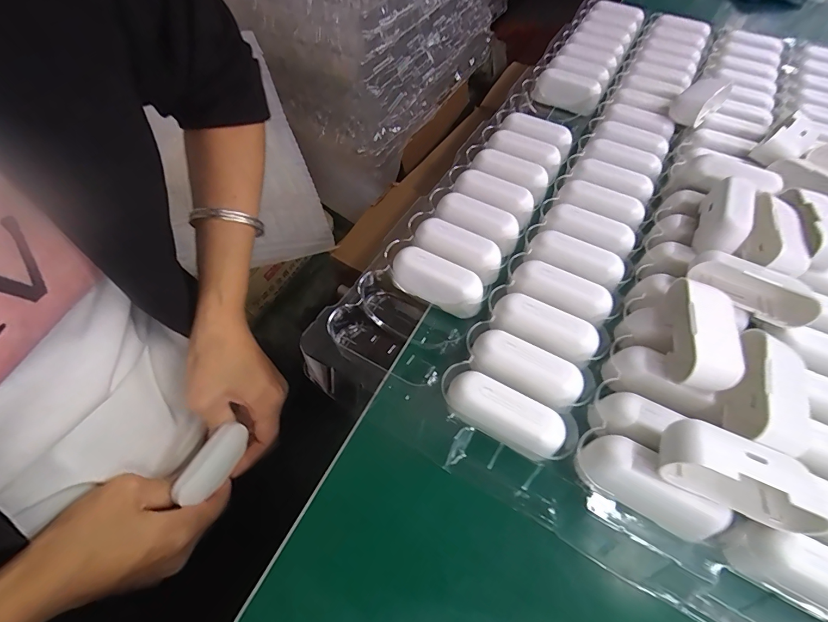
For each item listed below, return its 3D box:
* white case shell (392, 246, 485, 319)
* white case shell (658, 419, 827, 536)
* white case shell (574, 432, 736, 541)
[{"bbox_3d":[0.016,-0.019,0.254,0.061,0.023,0.023,29,60,16],"label":"white case shell"},{"bbox_3d":[0.144,0.072,0.172,0.067,0.019,0.026,21,58,11],"label":"white case shell"},{"bbox_3d":[0.114,0.083,0.187,0.062,0.021,0.023,28,60,15],"label":"white case shell"}]

